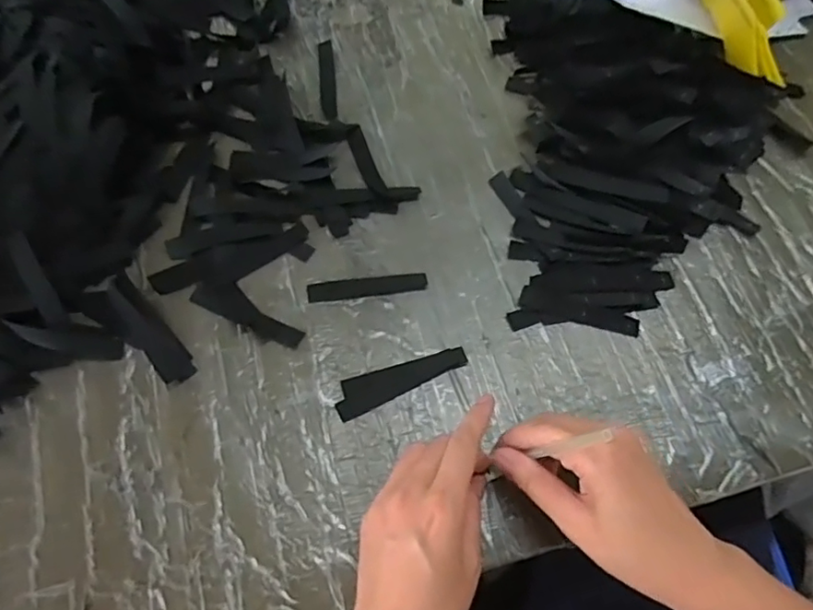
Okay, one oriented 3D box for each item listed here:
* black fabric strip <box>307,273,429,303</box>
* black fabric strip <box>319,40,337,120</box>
[{"bbox_3d":[-0.030,-0.014,0.441,0.091,0.004,0.016,-6,66,-4],"label":"black fabric strip"},{"bbox_3d":[-0.073,-0.208,0.524,0.013,0.004,0.094,-5,66,-4],"label":"black fabric strip"}]

